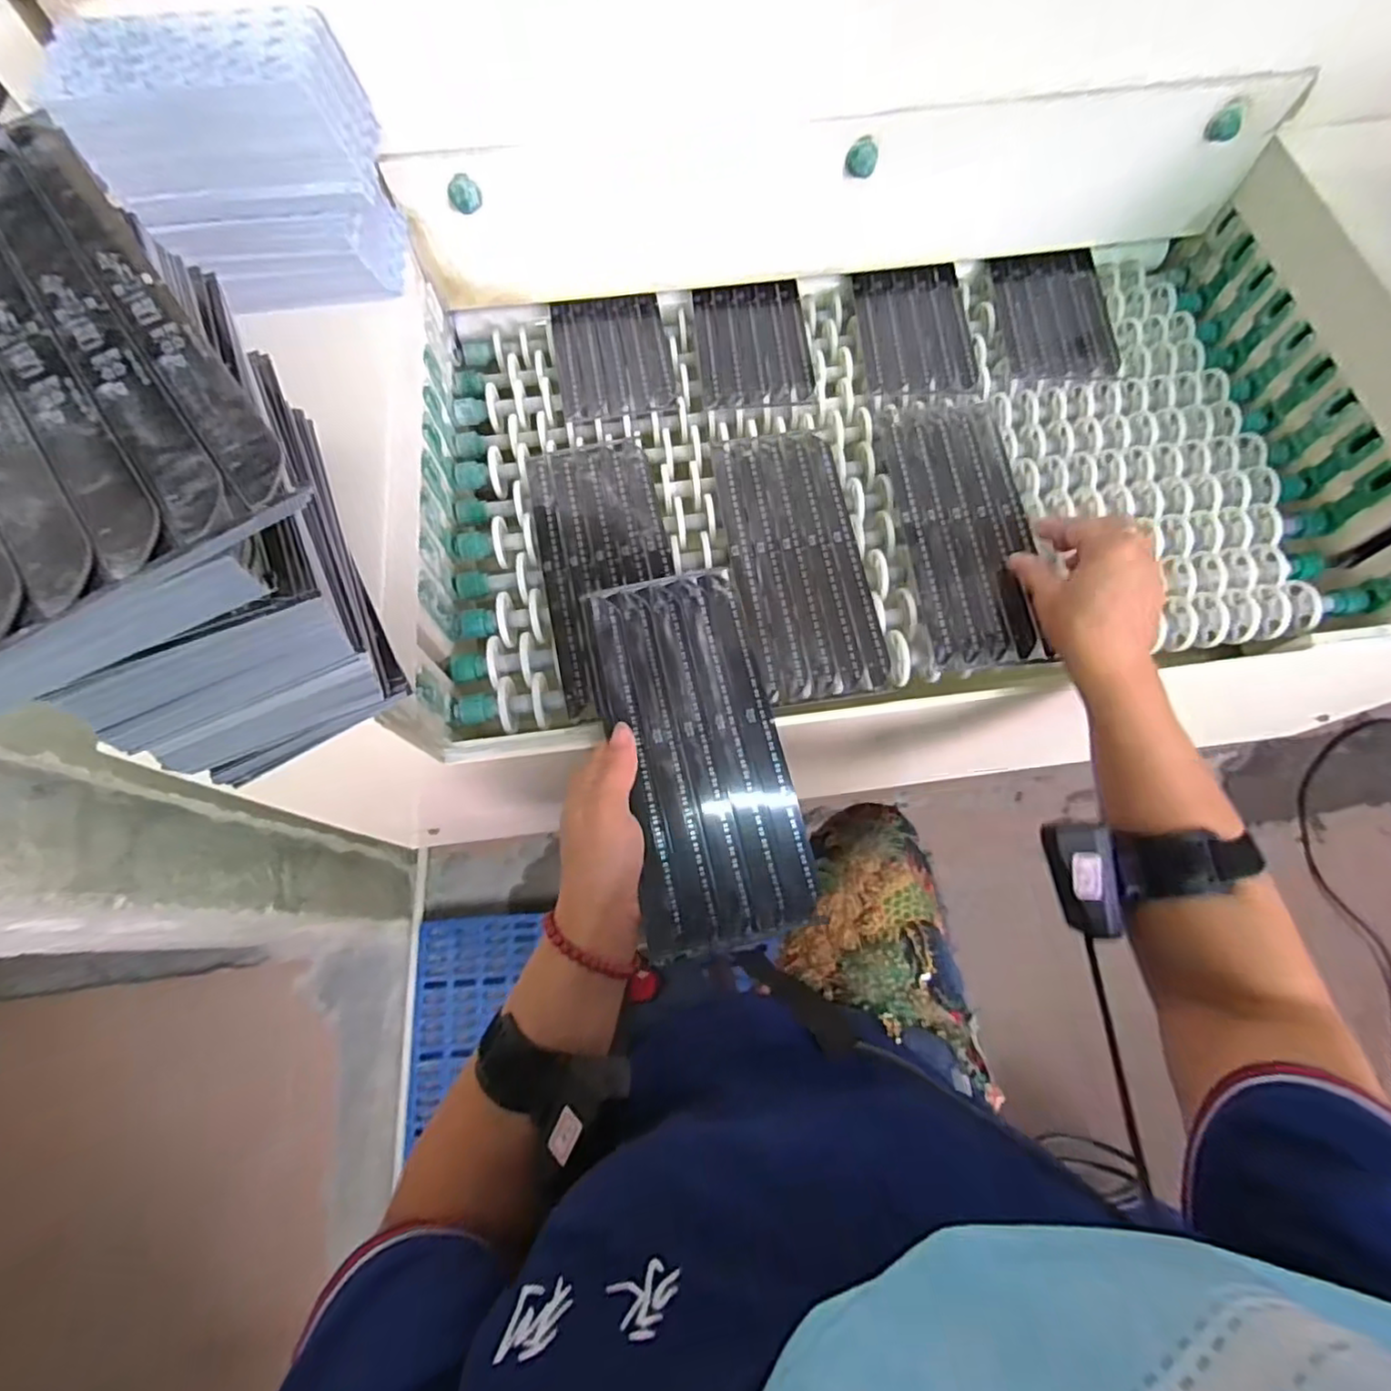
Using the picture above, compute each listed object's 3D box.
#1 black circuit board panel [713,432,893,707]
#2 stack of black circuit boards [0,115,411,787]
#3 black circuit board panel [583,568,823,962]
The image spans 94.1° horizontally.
[{"bbox_3d":[0.077,-0.106,0.494,0.098,0.008,0.228,-7,68,-3],"label":"black circuit board panel"},{"bbox_3d":[-0.229,-0.082,0.285,0.120,0.160,0.224,-32,72,-12],"label":"stack of black circuit boards"},{"bbox_3d":[0.000,0.030,0.402,0.100,0.006,0.231,-13,72,-5],"label":"black circuit board panel"}]

